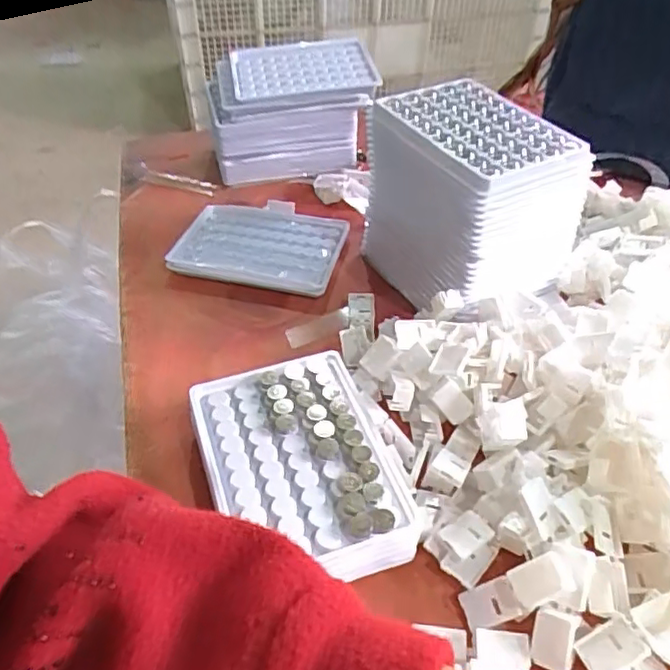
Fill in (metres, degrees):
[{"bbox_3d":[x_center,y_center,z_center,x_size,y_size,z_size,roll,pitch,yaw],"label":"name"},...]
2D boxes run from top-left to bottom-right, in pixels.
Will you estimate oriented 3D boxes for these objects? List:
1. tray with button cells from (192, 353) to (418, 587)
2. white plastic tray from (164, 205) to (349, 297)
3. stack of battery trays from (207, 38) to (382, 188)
[{"bbox_3d":[-0.019,0.069,0.342,0.097,0.019,0.131,-13,46,-15],"label":"tray with button cells"},{"bbox_3d":[-0.062,-0.075,0.516,0.133,0.013,0.092,9,45,8],"label":"white plastic tray"},{"bbox_3d":[-0.043,-0.210,0.585,0.151,0.091,0.099,-9,45,-11],"label":"stack of battery trays"}]

